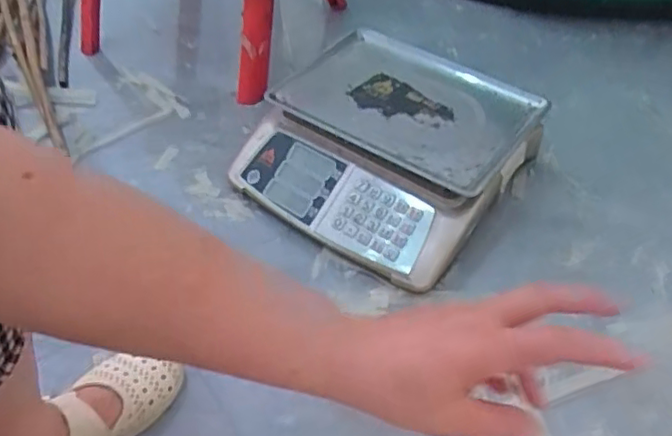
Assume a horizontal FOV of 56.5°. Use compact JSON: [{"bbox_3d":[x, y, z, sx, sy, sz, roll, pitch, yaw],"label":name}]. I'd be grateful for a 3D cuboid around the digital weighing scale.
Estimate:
[{"bbox_3d":[0.073,-0.102,0.905,0.346,0.116,0.348,29,54,24],"label":"digital weighing scale"}]

